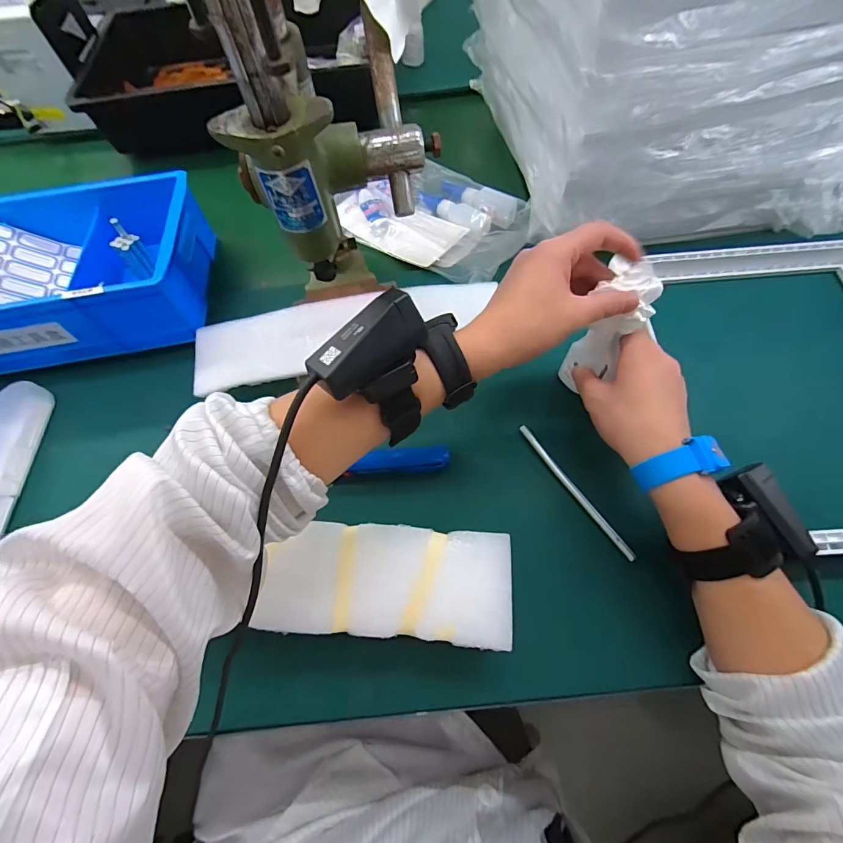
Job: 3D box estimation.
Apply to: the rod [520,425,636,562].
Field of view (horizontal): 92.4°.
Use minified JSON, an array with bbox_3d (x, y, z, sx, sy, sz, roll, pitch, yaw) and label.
[{"bbox_3d":[0.141,0.063,0.376,0.007,0.004,0.149,-41,68,13],"label":"rod"}]

